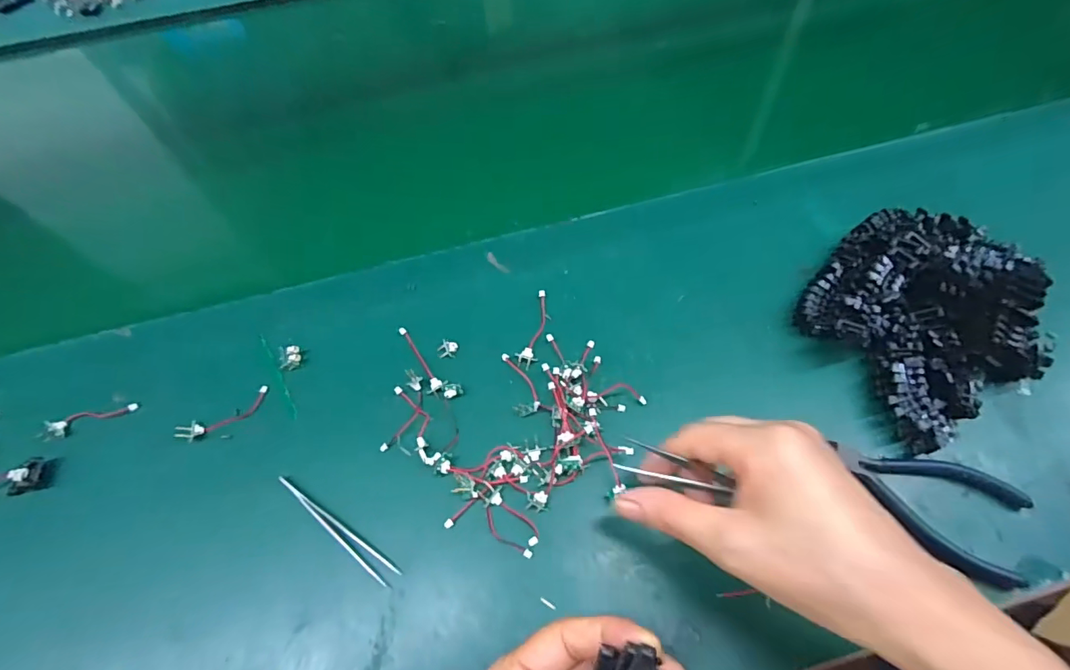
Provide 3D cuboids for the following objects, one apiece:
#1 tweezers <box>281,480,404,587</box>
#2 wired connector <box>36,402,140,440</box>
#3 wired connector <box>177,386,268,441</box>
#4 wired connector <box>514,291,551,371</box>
[{"bbox_3d":[-0.127,0.122,0.306,0.100,0.011,0.011,29,64,20],"label":"tweezers"},{"bbox_3d":[-0.311,0.058,0.342,0.057,0.009,0.014,-22,59,-10],"label":"wired connector"},{"bbox_3d":[-0.217,0.055,0.338,0.061,0.006,0.014,-29,61,-14],"label":"wired connector"},{"bbox_3d":[0.001,-0.005,0.370,0.017,0.004,0.067,14,60,12],"label":"wired connector"}]

